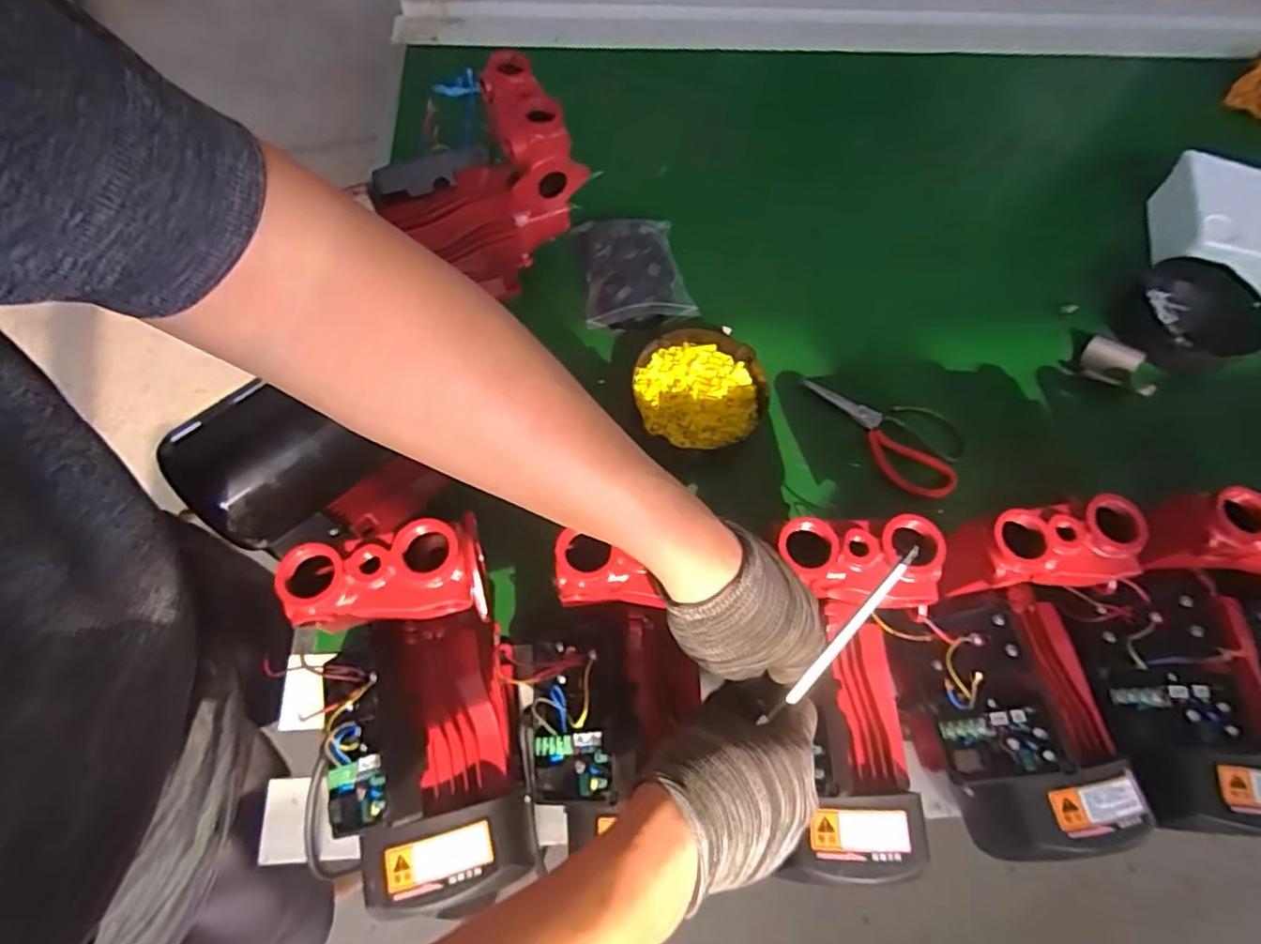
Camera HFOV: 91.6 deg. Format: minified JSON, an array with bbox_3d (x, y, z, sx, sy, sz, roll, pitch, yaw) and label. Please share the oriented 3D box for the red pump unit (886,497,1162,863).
[{"bbox_3d":[0.311,0.166,0.477,0.173,0.191,0.229,-4,67,-5],"label":"red pump unit"}]

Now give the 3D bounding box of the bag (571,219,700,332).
[{"bbox_3d":[0.003,-0.237,0.722,0.124,0.040,0.142,-8,68,-7],"label":"bag"}]

